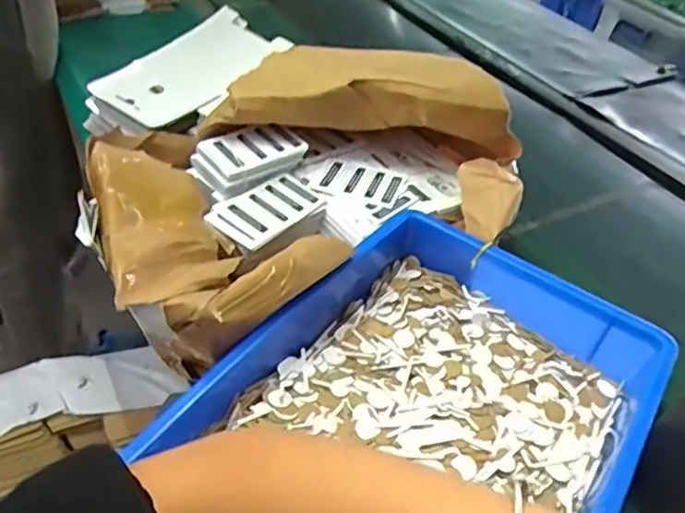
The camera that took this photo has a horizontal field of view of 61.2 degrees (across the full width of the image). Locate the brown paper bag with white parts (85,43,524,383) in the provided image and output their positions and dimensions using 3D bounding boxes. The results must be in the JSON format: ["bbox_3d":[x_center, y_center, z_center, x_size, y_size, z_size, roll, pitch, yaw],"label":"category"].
[{"bbox_3d":[-0.029,-0.095,0.613,0.468,0.132,0.298,-22,50,-28],"label":"brown paper bag with white parts"}]

